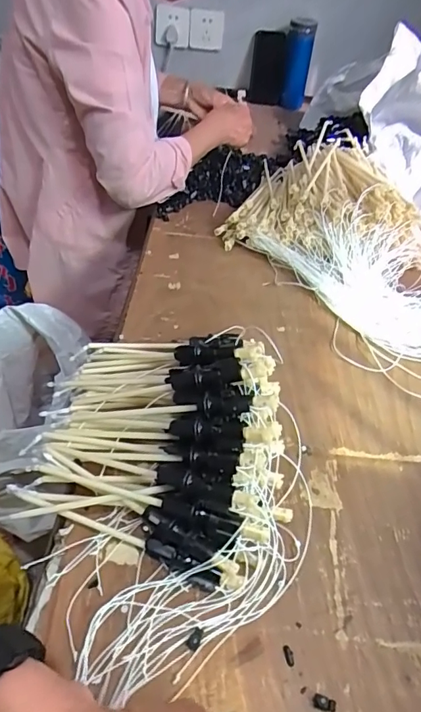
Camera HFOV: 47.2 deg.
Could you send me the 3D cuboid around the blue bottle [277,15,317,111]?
[{"bbox_3d":[0.222,-0.757,1.254,0.070,0.202,0.081,11,44,5],"label":"blue bottle"}]

